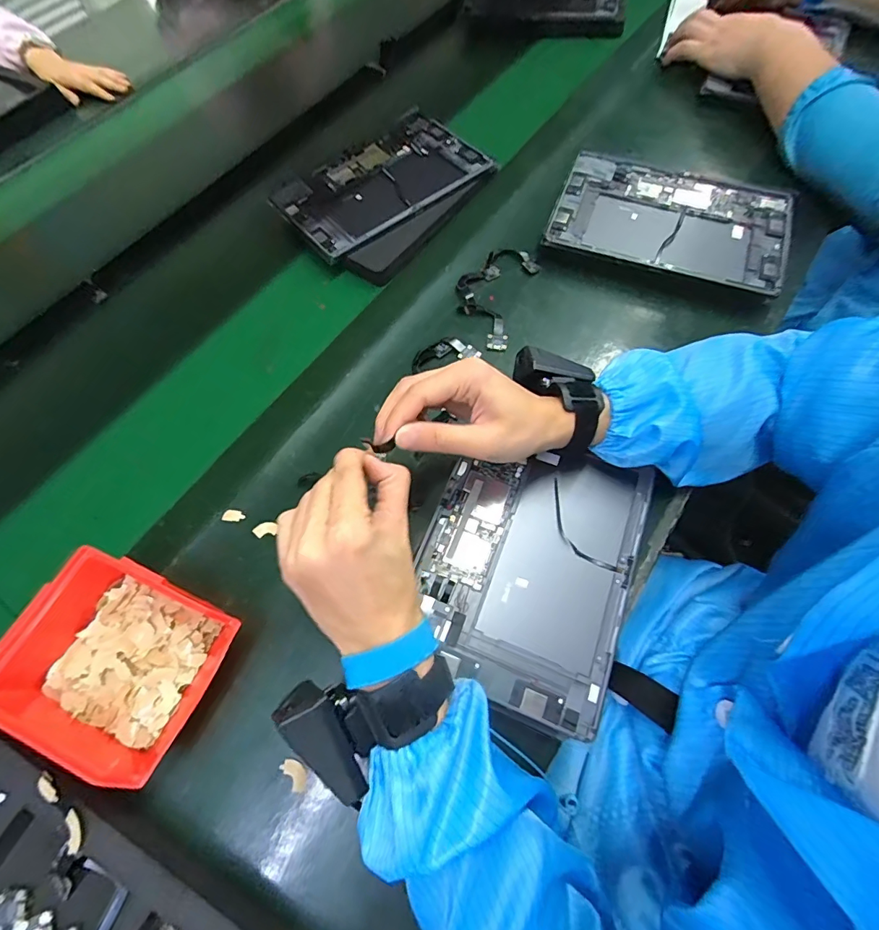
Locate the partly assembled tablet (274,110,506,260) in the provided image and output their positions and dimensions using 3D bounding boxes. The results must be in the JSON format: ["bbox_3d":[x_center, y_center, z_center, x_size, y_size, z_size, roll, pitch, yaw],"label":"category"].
[{"bbox_3d":[-0.079,-0.371,0.588,0.255,0.016,0.162,-35,67,-11],"label":"partly assembled tablet"}]

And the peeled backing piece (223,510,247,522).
[{"bbox_3d":[-0.191,0.047,0.422,0.020,0.004,0.011,2,65,6],"label":"peeled backing piece"}]

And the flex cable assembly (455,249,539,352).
[{"bbox_3d":[0.059,-0.198,0.519,0.079,0.008,0.140,19,68,13],"label":"flex cable assembly"}]

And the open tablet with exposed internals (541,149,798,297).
[{"bbox_3d":[0.262,-0.286,0.518,0.248,0.010,0.167,20,71,14],"label":"open tablet with exposed internals"}]

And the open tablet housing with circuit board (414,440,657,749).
[{"bbox_3d":[0.071,0.079,0.374,0.164,0.011,0.210,20,68,9],"label":"open tablet housing with circuit board"}]

